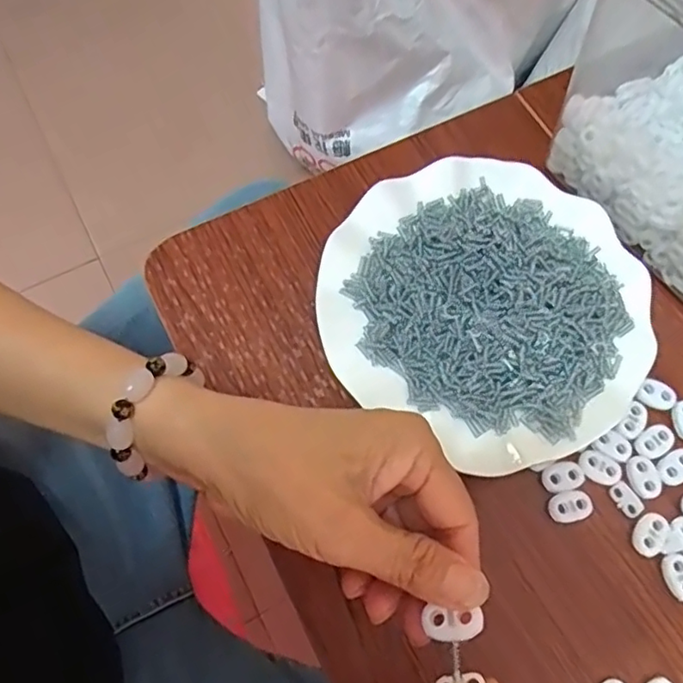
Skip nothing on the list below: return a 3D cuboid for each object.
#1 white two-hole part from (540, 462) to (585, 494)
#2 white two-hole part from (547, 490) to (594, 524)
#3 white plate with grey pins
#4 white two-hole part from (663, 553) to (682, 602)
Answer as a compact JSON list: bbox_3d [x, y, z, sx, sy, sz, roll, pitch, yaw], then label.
[{"bbox_3d":[0.119,0.073,0.321,0.023,0.004,0.015,-9,69,-4],"label":"white two-hole part"},{"bbox_3d":[0.121,0.087,0.315,0.023,0.004,0.015,-11,69,-4],"label":"white two-hole part"},{"bbox_3d":[0.084,-0.024,0.347,0.178,0.021,0.176,0,69,0],"label":"white plate with grey pins"},{"bbox_3d":[0.174,0.120,0.304,0.015,0.004,0.022,-14,70,-6],"label":"white two-hole part"}]

